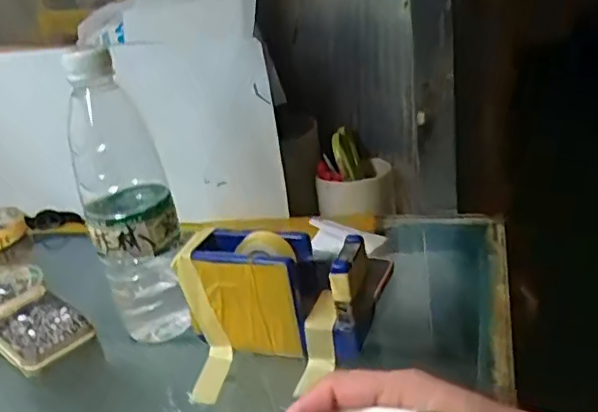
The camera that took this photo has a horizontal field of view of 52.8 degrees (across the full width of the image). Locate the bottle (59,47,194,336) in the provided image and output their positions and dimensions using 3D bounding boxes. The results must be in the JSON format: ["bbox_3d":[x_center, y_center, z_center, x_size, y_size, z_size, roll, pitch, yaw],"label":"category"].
[{"bbox_3d":[-0.128,-0.001,0.454,0.064,0.218,0.057,-14,24,-13],"label":"bottle"}]

